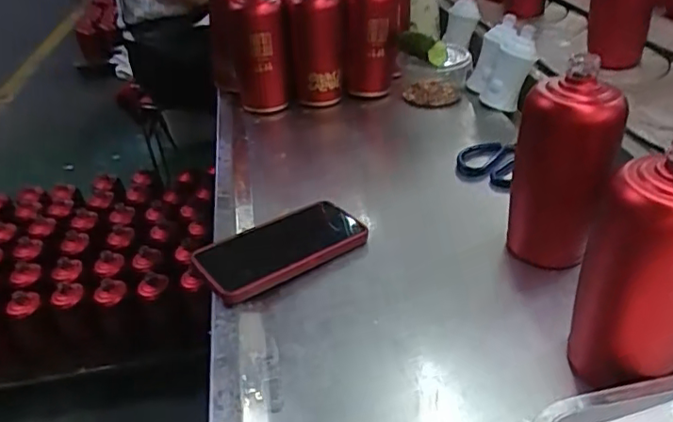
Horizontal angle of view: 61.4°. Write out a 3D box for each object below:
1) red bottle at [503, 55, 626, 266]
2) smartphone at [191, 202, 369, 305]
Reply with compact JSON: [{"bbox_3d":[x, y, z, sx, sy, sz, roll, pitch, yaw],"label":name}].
[{"bbox_3d":[0.205,-0.038,0.509,0.078,0.167,0.062,-17,35,-15],"label":"red bottle"},{"bbox_3d":[-0.054,0.035,0.570,0.172,0.019,0.087,-22,37,-33],"label":"smartphone"}]

